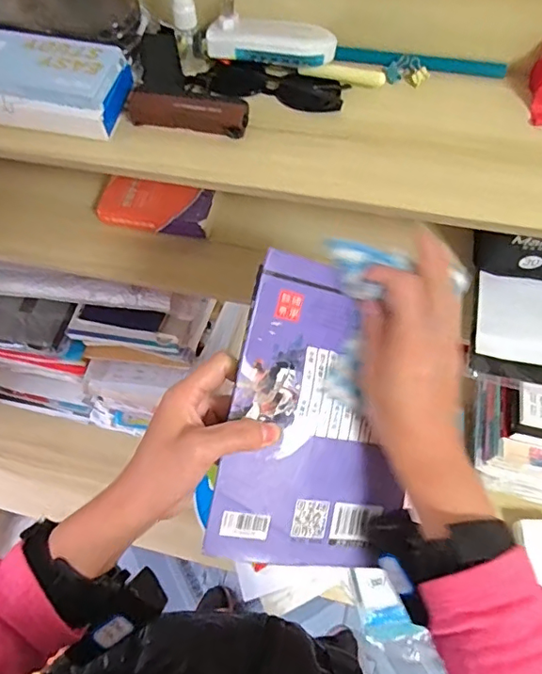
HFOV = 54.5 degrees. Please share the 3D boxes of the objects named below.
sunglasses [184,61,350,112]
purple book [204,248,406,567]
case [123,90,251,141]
[{"bbox_3d":[-0.003,-0.242,0.503,0.146,0.026,0.052,7,67,7],"label":"sunglasses"},{"bbox_3d":[0.037,0.056,0.372,0.132,0.008,0.204,10,91,-17],"label":"purple book"},{"bbox_3d":[-0.080,-0.209,0.491,0.117,0.021,0.034,8,67,7],"label":"case"}]

